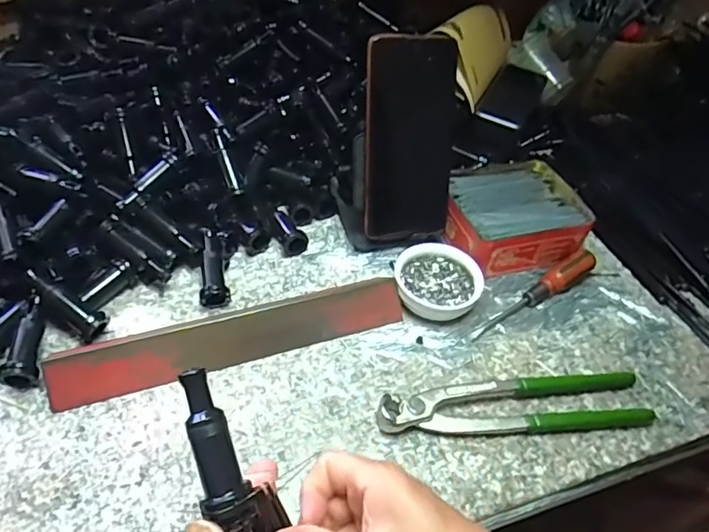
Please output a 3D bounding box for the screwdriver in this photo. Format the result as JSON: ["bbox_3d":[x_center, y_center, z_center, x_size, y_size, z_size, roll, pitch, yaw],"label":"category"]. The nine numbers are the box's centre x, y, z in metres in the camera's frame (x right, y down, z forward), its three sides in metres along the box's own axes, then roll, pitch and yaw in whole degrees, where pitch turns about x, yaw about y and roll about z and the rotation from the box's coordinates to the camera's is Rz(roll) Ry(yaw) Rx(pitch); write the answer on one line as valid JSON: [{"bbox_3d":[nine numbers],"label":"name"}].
[{"bbox_3d":[0.154,0.022,0.455,0.140,0.024,0.022,-25,53,-27],"label":"screwdriver"}]

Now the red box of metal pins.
[{"bbox_3d":[0.146,-0.049,0.502,0.128,0.037,0.107,-11,48,-16],"label":"red box of metal pins"}]

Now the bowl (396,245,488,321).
[{"bbox_3d":[0.069,0.013,0.450,0.069,0.027,0.068,3,46,-3],"label":"bowl"}]

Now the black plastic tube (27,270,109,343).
[{"bbox_3d":[-0.213,0.028,0.394,0.064,0.020,0.020,37,50,0],"label":"black plastic tube"}]

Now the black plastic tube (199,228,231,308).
[{"bbox_3d":[-0.116,0.001,0.438,0.022,0.019,0.068,-6,60,-12],"label":"black plastic tube"}]

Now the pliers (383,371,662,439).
[{"bbox_3d":[0.116,0.098,0.384,0.200,0.018,0.041,-1,46,-7],"label":"pliers"}]

